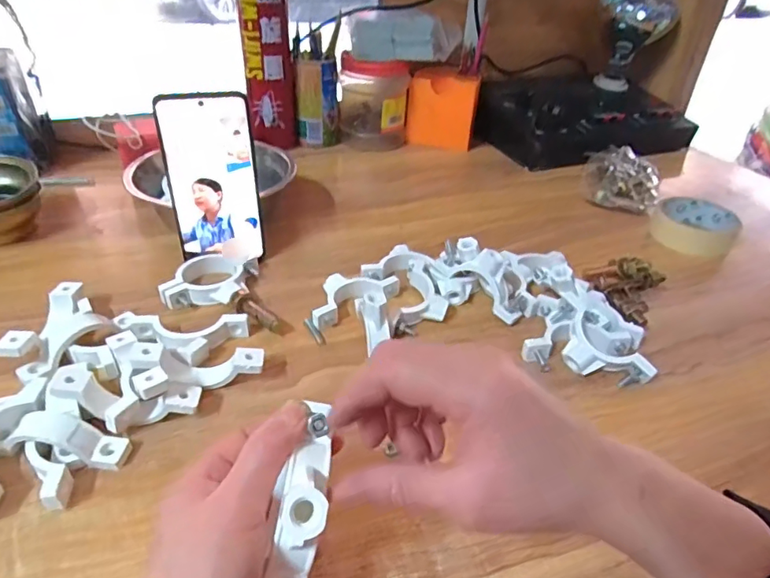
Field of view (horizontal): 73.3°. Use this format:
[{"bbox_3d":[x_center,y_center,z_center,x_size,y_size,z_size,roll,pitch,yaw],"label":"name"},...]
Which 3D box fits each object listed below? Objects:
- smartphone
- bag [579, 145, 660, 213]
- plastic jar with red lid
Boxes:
[{"bbox_3d":[-0.152,-0.094,0.461,0.074,0.149,0.004,-9,31,-15],"label":"smartphone"},{"bbox_3d":[0.303,-0.141,0.665,0.094,0.036,0.121,18,39,19],"label":"bag"},{"bbox_3d":[-0.017,-0.282,0.771,0.100,0.128,0.101,2,36,-1],"label":"plastic jar with red lid"}]

